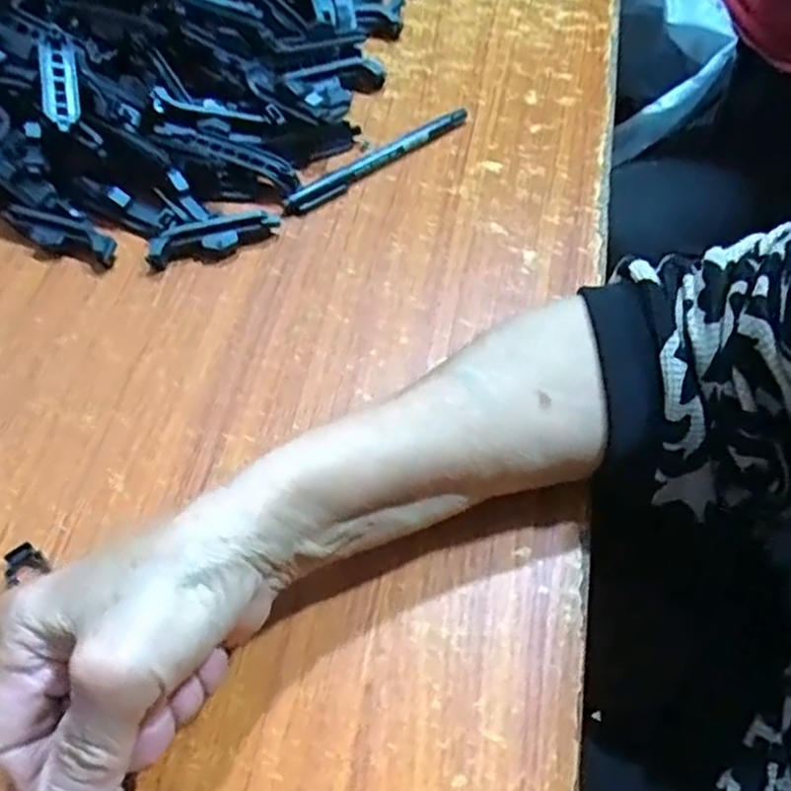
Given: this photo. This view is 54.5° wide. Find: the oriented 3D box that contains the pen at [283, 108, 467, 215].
[{"bbox_3d":[-0.009,-0.146,0.473,0.137,0.009,0.012,-34,62,-18],"label":"pen"}]

